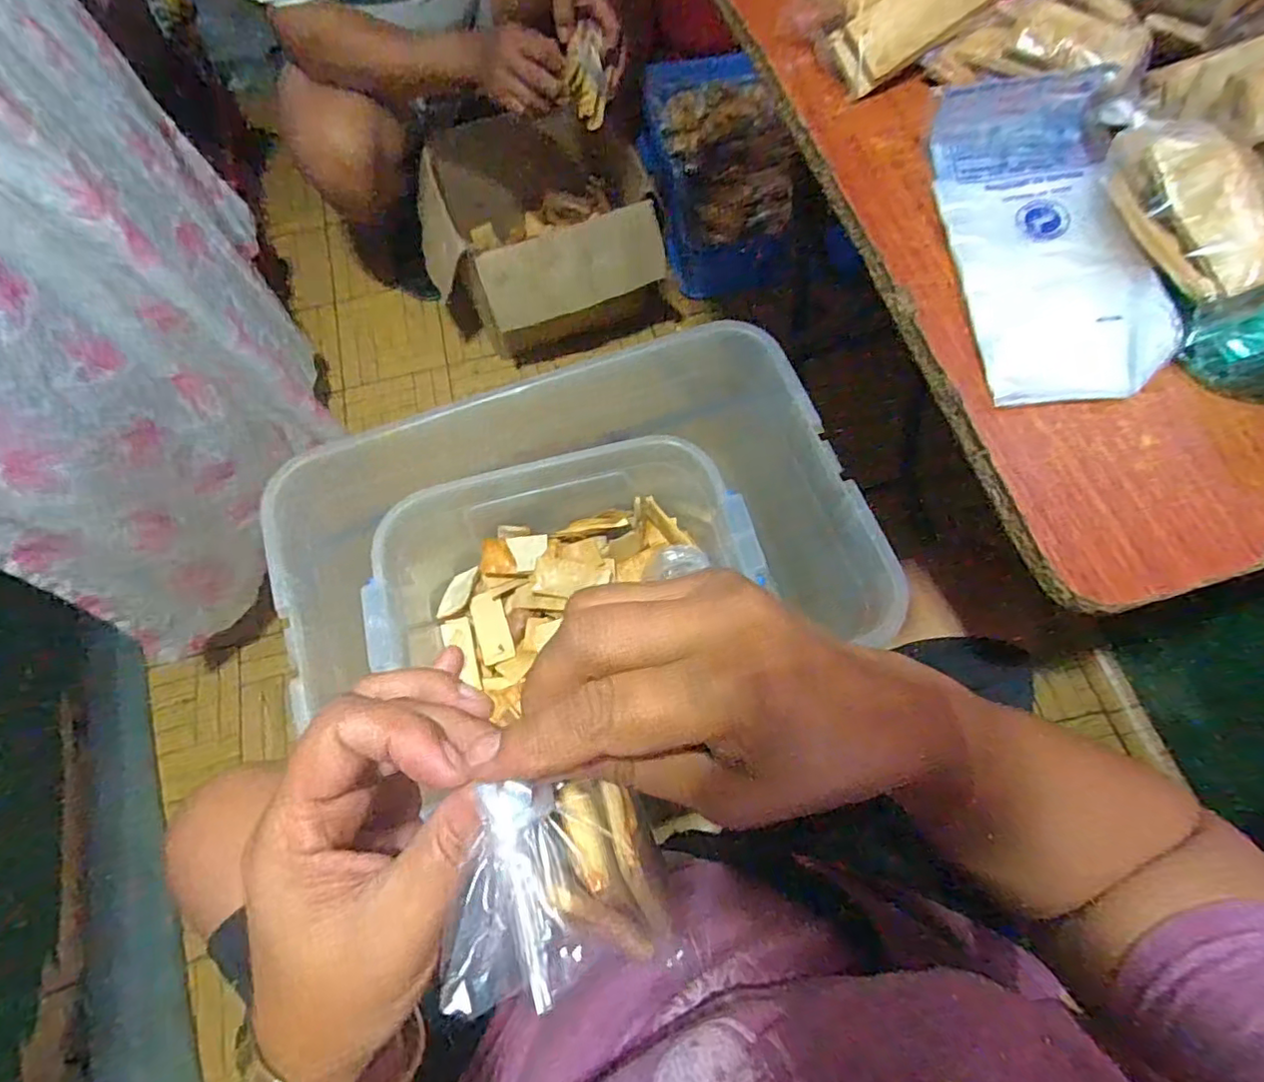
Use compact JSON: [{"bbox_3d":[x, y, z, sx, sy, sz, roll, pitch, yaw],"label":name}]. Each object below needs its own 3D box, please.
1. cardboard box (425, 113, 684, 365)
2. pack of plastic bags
[{"bbox_3d":[-0.156,-0.540,1.134,0.404,0.282,0.357,-14,70,-4],"label":"cardboard box"},{"bbox_3d":[0.238,-0.182,0.356,0.096,0.031,0.220,-2,70,0],"label":"pack of plastic bags"}]

